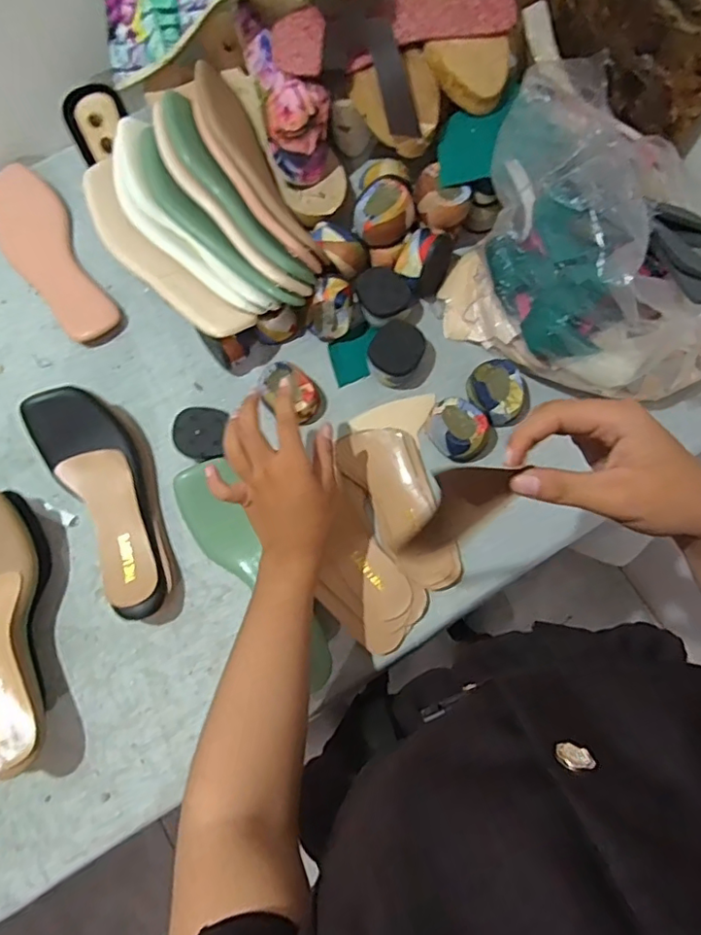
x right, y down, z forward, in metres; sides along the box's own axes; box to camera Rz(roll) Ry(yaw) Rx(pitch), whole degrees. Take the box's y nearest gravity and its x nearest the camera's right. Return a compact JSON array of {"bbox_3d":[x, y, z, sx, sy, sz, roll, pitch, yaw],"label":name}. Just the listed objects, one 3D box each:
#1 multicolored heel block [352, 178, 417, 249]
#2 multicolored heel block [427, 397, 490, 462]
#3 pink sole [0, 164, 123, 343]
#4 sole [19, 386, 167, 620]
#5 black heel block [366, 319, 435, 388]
[{"bbox_3d":[0.034,-0.260,0.581,0.058,0.037,0.061,28,78,8],"label":"multicolored heel block"},{"bbox_3d":[0.107,-0.039,0.561,0.050,0.031,0.059,-44,79,-9],"label":"multicolored heel block"},{"bbox_3d":[-0.333,-0.235,0.630,0.077,0.023,0.223,-33,78,-7],"label":"pink sole"},{"bbox_3d":[-0.229,0.031,0.546,0.083,0.062,0.226,-28,77,-6],"label":"sole"},{"bbox_3d":[0.053,-0.115,0.581,0.066,0.043,0.061,11,76,4],"label":"black heel block"}]

